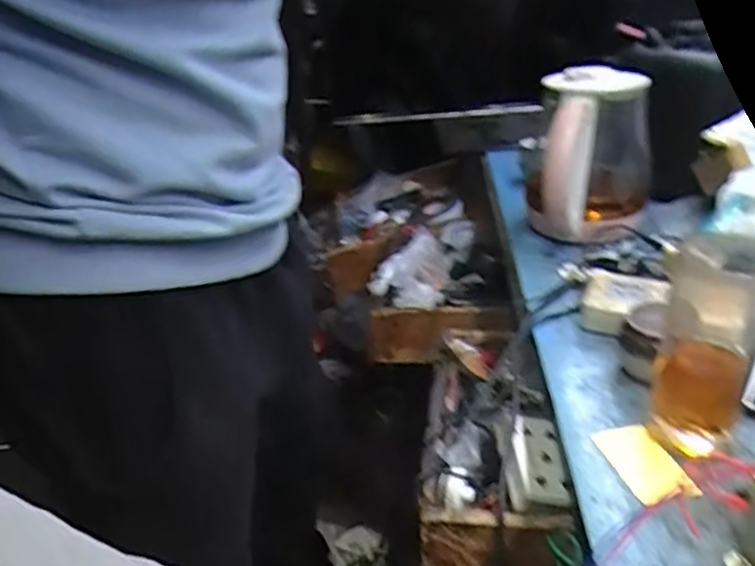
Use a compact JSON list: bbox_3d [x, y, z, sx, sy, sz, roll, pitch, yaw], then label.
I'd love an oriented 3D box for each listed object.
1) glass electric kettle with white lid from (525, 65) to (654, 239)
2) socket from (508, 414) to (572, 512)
[{"bbox_3d":[0.250,-0.146,0.784,0.143,0.182,0.141,5,28,17],"label":"glass electric kettle with white lid"},{"bbox_3d":[0.139,0.150,0.574,0.048,0.034,0.090,-2,27,9],"label":"socket"}]

